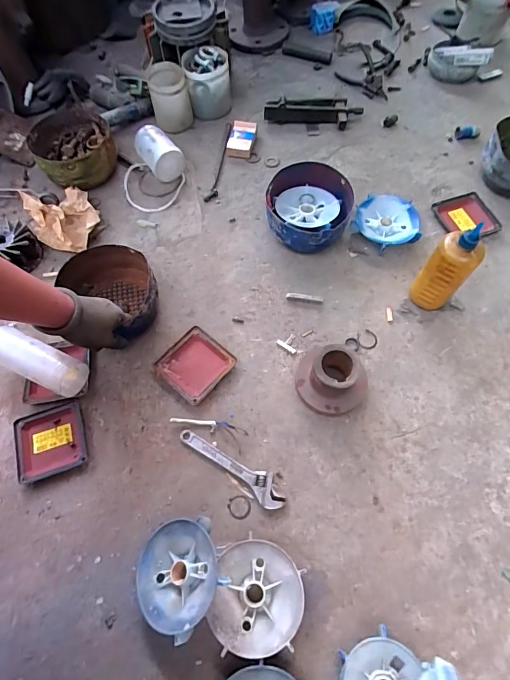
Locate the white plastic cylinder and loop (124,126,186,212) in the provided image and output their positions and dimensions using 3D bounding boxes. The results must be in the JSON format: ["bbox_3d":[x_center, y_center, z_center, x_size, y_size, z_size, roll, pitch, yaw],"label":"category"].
[{"bbox_3d":[-0.234,-0.386,0.855,0.148,0.069,0.171,-26,66,-11],"label":"white plastic cylinder and loop"}]

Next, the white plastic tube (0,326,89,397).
[{"bbox_3d":[-0.368,0.039,0.658,0.165,0.074,0.062,22,67,13],"label":"white plastic tube"}]

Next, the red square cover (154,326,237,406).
[{"bbox_3d":[-0.107,0.043,0.687,0.110,0.010,0.115,38,70,15],"label":"red square cover"}]

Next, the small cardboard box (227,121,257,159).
[{"bbox_3d":[-0.031,-0.476,0.910,0.060,0.027,0.100,10,66,4],"label":"small cardboard box"}]

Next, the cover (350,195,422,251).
[{"bbox_3d":[0.277,-0.243,0.797,0.120,0.037,0.136,-42,72,-17],"label":"cover"}]

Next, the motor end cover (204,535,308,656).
[{"bbox_3d":[0.002,0.343,0.519,0.117,0.046,0.125,9,66,3],"label":"motor end cover"}]

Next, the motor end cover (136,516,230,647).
[{"bbox_3d":[-0.095,0.318,0.518,0.124,0.040,0.129,-37,50,5],"label":"motor end cover"}]

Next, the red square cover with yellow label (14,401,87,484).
[{"bbox_3d":[-0.342,0.168,0.637,0.110,0.014,0.111,-18,67,-9],"label":"red square cover with yellow label"}]

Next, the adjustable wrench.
[{"bbox_3d":[-0.037,0.198,0.608,0.192,0.018,0.041,32,69,13],"label":"adjustable wrench"}]

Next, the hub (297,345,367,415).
[{"bbox_3d":[0.126,0.064,0.625,0.105,0.093,0.100,-1,64,2],"label":"hub"}]

